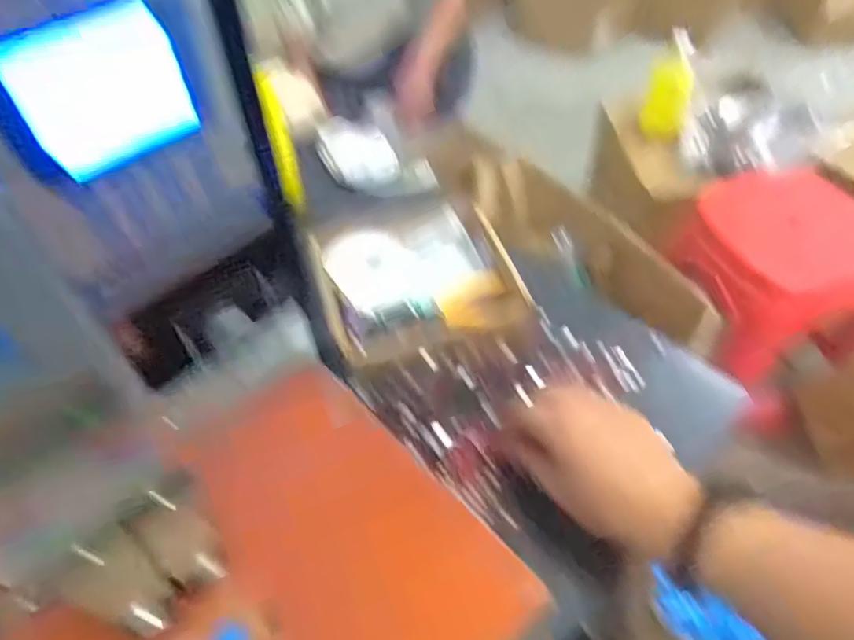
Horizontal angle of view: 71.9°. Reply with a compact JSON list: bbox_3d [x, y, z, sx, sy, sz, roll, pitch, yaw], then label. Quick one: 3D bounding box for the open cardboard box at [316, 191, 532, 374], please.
[{"bbox_3d":[-0.007,-0.034,0.542,0.170,0.052,0.155,-14,67,-6],"label":"open cardboard box"}]

